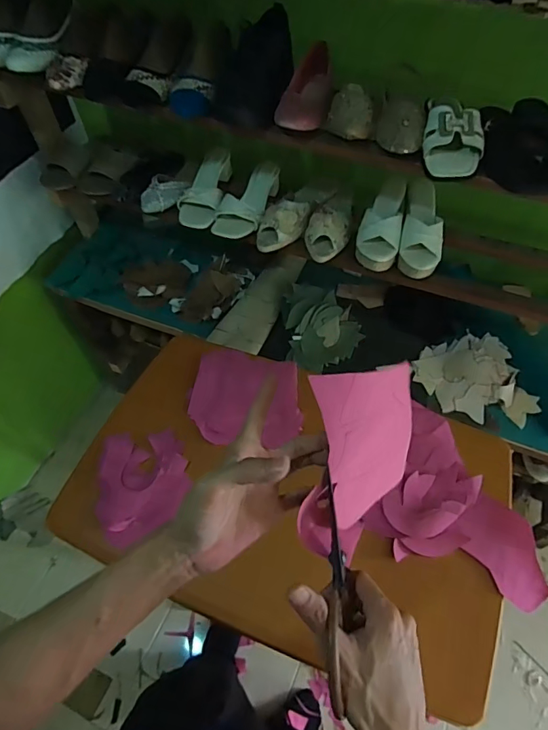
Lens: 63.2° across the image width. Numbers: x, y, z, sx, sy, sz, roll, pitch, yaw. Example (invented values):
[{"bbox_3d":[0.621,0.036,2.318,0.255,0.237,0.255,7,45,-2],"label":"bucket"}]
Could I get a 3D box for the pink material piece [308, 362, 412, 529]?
[{"bbox_3d":[0.095,0.069,0.436,0.129,0.152,0.018,-22,26,-39],"label":"pink material piece"}]

